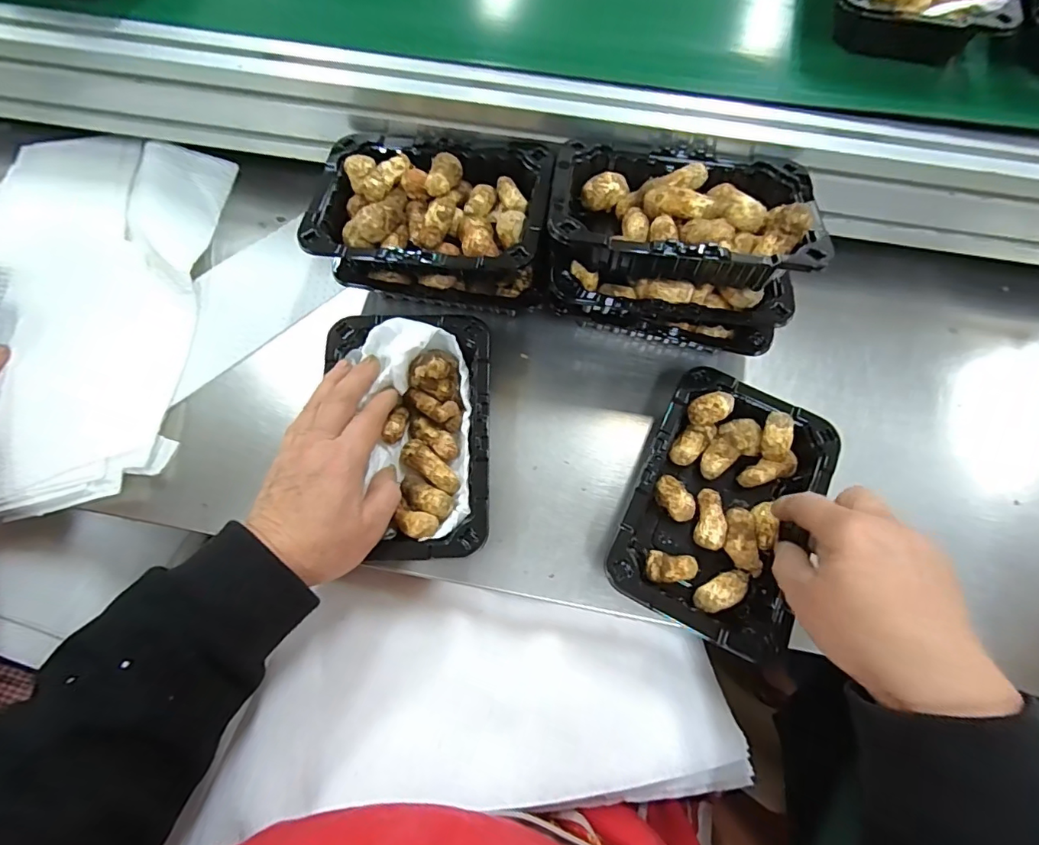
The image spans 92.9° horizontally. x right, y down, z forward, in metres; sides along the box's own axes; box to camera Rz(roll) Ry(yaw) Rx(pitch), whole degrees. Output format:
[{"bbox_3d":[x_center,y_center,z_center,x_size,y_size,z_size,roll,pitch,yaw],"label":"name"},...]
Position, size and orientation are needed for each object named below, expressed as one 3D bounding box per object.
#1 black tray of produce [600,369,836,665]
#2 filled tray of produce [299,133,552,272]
[{"bbox_3d":[0.151,0.061,0.370,0.131,0.045,0.184,24,73,6],"label":"black tray of produce"},{"bbox_3d":[-0.072,-0.181,0.401,0.184,0.042,0.120,7,70,1],"label":"filled tray of produce"}]

